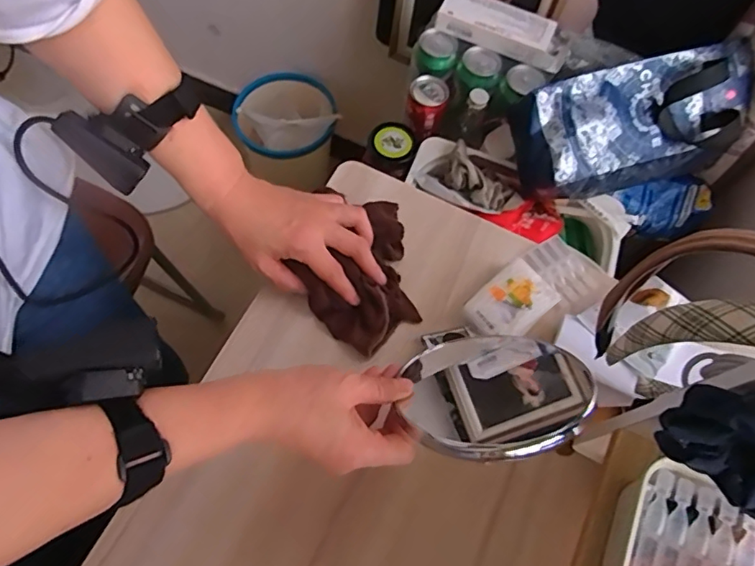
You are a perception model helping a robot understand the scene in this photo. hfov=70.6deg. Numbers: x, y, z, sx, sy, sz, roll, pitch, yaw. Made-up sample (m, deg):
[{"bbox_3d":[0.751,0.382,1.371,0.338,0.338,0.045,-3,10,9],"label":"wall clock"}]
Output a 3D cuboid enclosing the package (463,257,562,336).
[{"bbox_3d":[0.123,0.019,0.491,0.075,0.023,0.055,-38,74,-19],"label":"package"}]

